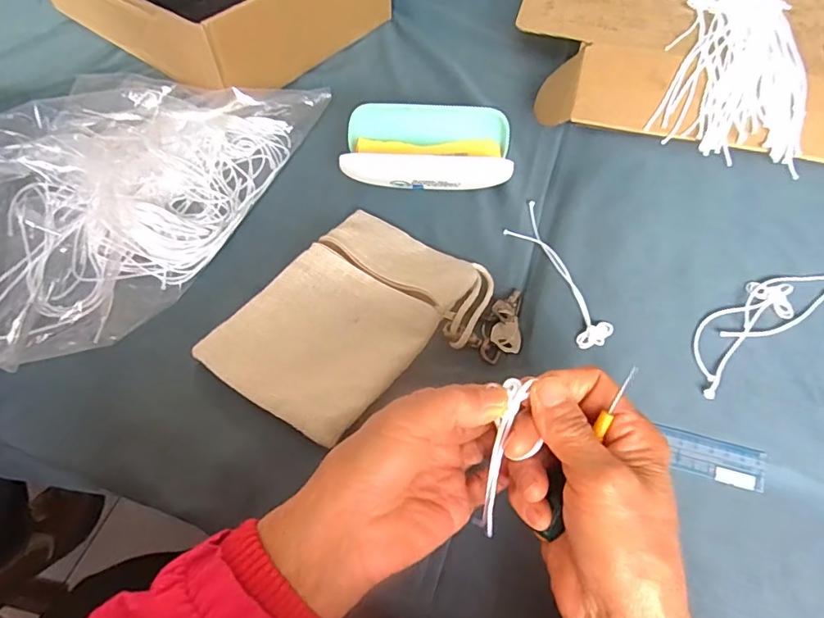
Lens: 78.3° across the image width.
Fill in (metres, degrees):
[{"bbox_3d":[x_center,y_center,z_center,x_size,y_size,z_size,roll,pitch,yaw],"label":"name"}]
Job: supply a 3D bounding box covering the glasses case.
[{"bbox_3d":[0.015,-0.152,0.488,0.157,0.044,0.092,2,57,2],"label":"glasses case"}]

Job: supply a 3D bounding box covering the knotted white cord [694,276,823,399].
[{"bbox_3d":[0.294,-0.001,0.397,0.211,0.007,0.056,-24,59,-14],"label":"knotted white cord"}]

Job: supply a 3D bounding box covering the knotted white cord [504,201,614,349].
[{"bbox_3d":[0.120,-0.035,0.433,0.036,0.017,0.163,-13,57,-7],"label":"knotted white cord"}]

